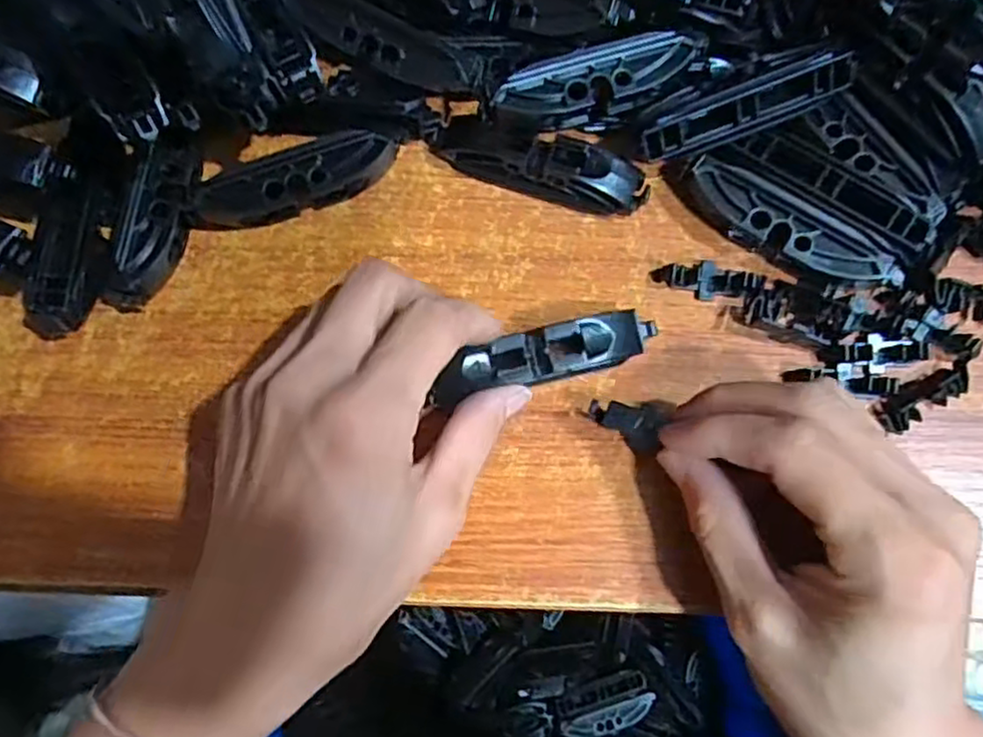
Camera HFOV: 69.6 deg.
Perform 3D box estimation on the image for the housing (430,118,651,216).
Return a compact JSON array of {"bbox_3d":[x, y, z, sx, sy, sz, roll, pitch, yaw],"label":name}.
[{"bbox_3d":[0.018,-0.074,0.255,0.076,0.015,0.021,19,76,5],"label":"housing"}]

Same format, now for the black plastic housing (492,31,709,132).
[{"bbox_3d":[0.038,-0.098,0.237,0.073,0.011,0.018,-18,76,-5],"label":"black plastic housing"}]

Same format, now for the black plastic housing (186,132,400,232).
[{"bbox_3d":[-0.071,-0.066,0.253,0.074,0.019,0.017,-20,76,-5],"label":"black plastic housing"}]

